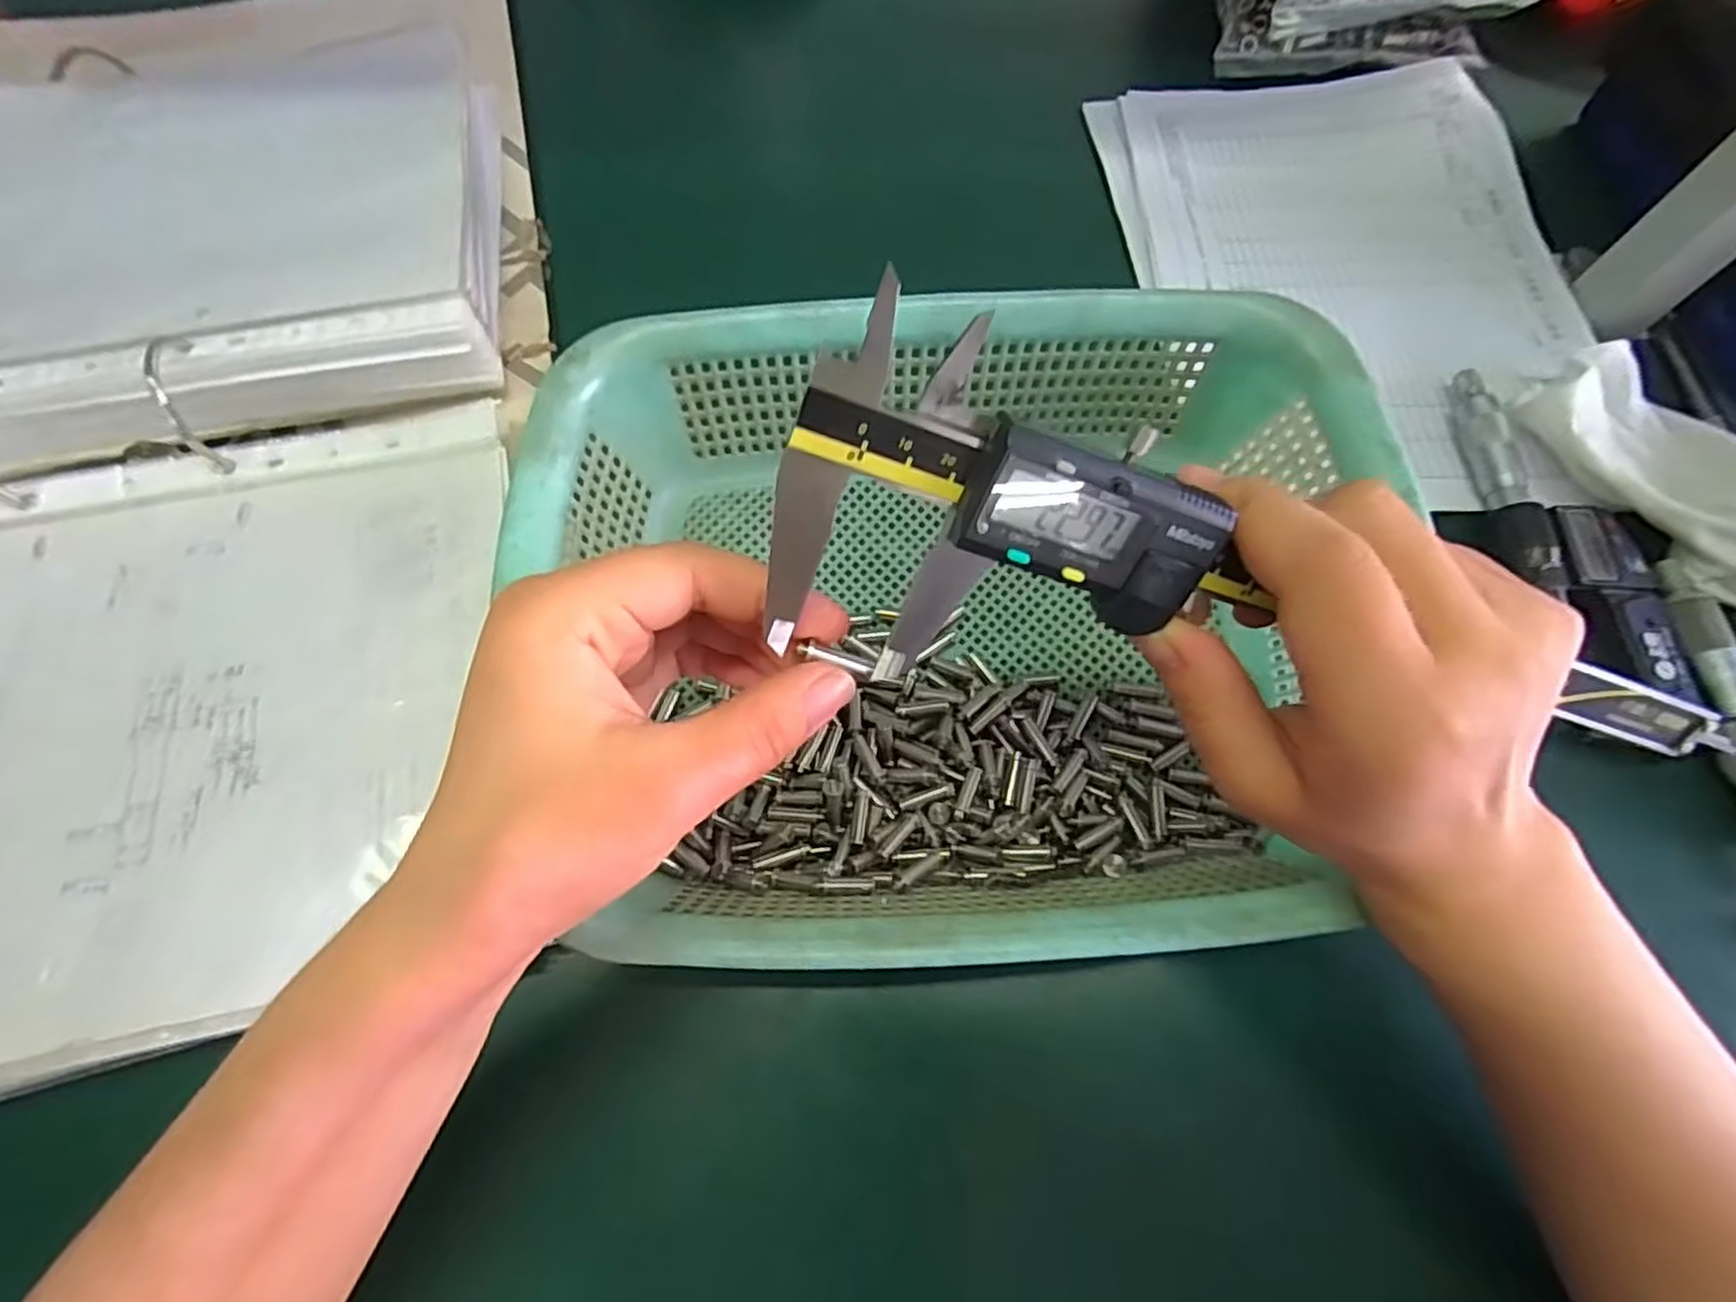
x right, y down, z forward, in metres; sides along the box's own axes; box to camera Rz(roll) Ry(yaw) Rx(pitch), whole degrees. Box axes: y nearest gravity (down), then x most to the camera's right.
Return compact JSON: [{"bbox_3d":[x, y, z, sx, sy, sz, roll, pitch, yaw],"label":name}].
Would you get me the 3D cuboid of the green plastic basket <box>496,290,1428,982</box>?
[{"bbox_3d":[0.033,-0.009,0.271,0.283,0.087,0.225,-5,71,-5],"label":"green plastic basket"}]

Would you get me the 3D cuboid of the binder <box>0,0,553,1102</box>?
[{"bbox_3d":[-0.324,-0.136,0.349,0.322,0.056,0.610,-9,72,-6],"label":"binder"}]

